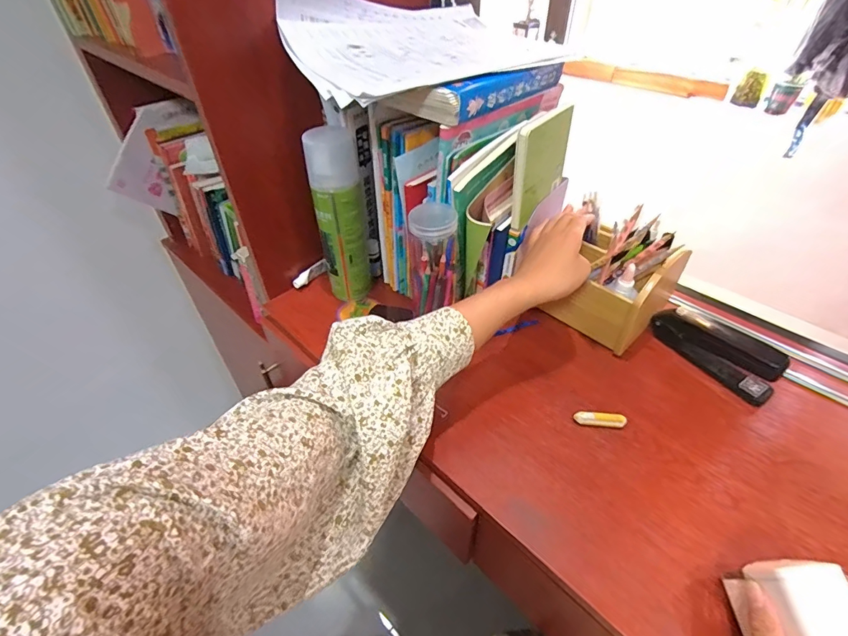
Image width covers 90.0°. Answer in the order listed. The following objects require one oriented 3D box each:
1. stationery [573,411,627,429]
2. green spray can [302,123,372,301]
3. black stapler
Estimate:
[{"bbox_3d":[0.208,0.121,0.502,0.057,0.014,0.017,4,44,6],"label":"stationery"},{"bbox_3d":[-0.117,-0.142,0.601,0.067,0.239,0.071,-8,44,-7],"label":"green spray can"},{"bbox_3d":[0.374,0.037,0.546,0.033,0.065,0.151,-29,50,-26],"label":"black stapler"}]

